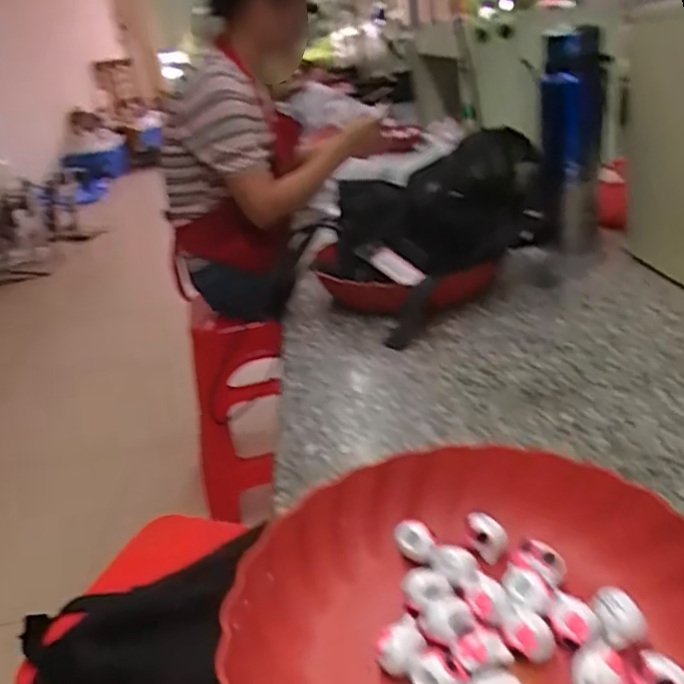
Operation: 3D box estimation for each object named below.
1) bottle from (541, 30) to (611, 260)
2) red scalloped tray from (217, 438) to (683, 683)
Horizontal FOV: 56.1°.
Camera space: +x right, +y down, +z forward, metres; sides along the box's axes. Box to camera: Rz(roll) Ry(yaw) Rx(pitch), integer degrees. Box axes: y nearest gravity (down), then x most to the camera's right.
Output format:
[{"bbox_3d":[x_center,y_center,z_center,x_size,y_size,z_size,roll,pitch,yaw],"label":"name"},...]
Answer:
[{"bbox_3d":[0.286,-0.239,0.795,0.067,0.259,0.080,4,27,23],"label":"bottle"},{"bbox_3d":[0.067,0.140,0.331,0.241,0.046,0.226,-5,25,7],"label":"red scalloped tray"}]

